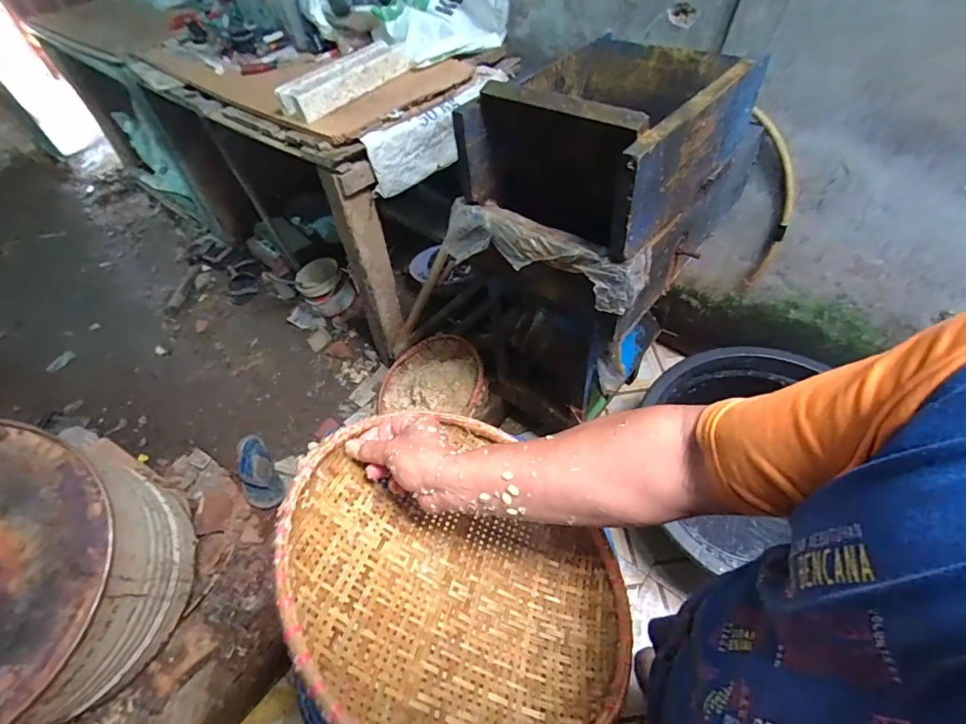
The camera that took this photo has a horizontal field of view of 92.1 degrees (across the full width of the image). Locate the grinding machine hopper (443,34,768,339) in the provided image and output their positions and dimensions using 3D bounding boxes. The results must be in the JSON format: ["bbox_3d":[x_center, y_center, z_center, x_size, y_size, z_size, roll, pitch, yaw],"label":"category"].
[{"bbox_3d":[0.219,-0.363,0.906,0.405,0.353,0.439,34,61,29],"label":"grinding machine hopper"}]

